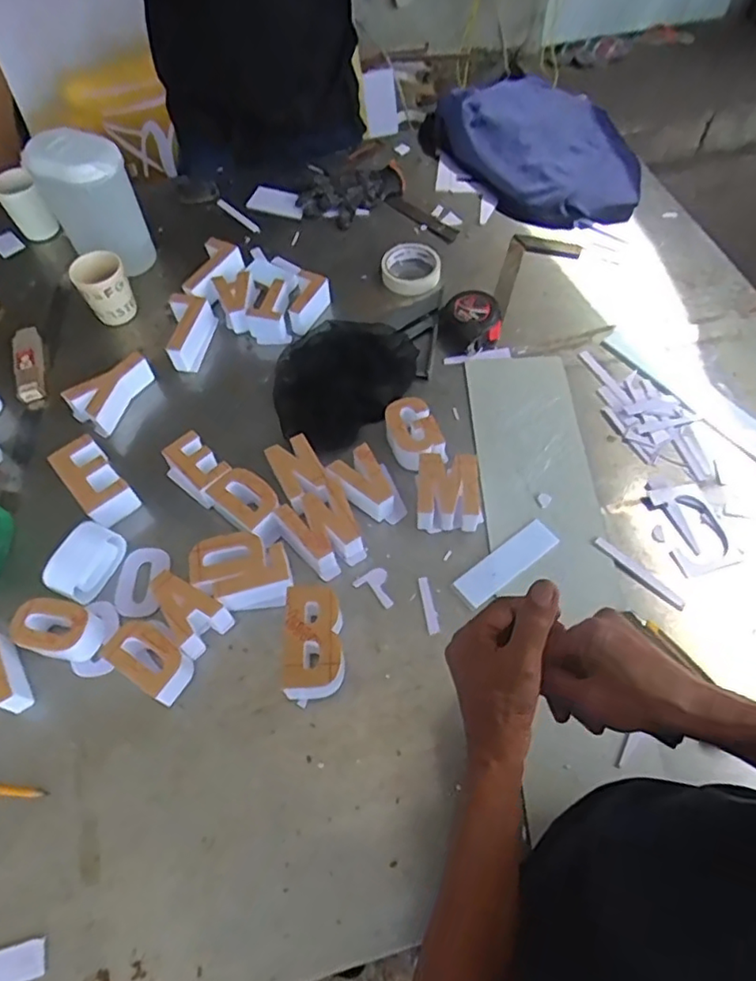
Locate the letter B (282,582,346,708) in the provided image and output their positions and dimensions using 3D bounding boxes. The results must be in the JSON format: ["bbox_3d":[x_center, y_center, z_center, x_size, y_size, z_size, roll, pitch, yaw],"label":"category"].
[{"bbox_3d":[-0.067,0.156,0.640,0.059,0.039,0.116,-1,60,1],"label":"letter B"}]

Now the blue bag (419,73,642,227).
[{"bbox_3d":[0.287,-0.619,1.085,0.290,0.067,0.389,-23,62,-12],"label":"blue bag"}]

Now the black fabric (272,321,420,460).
[{"bbox_3d":[-0.061,-0.166,0.846,0.220,0.034,0.197,-38,66,-19],"label":"black fabric"}]

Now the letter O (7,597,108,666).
[{"bbox_3d":[-0.345,0.151,0.655,0.079,0.046,0.055,11,61,7],"label":"letter O"}]

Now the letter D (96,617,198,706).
[{"bbox_3d":[-0.235,0.175,0.630,0.086,0.042,0.055,29,65,16],"label":"letter D"}]

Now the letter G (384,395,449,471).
[{"bbox_3d":[0.046,-0.068,0.775,0.061,0.043,0.097,-25,63,-12],"label":"letter G"}]

